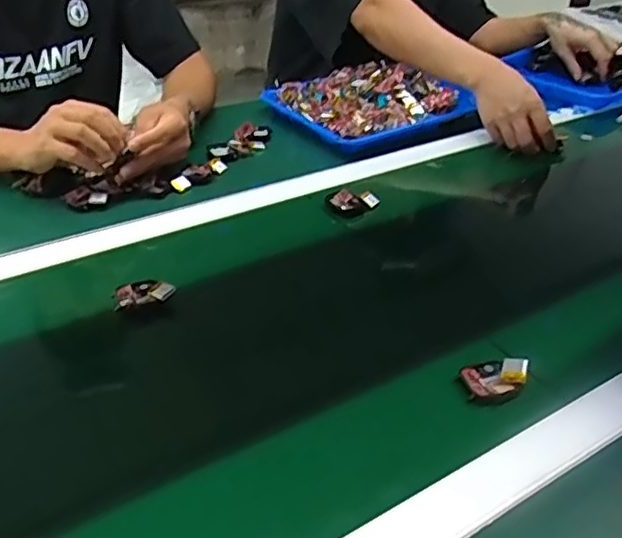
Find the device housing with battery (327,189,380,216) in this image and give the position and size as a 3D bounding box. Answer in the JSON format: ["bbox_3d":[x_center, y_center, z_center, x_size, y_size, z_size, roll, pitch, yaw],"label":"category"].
[{"bbox_3d":[0.051,-0.081,0.756,0.060,0.021,0.029,-15,38,-21],"label":"device housing with battery"}]

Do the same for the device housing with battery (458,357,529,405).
[{"bbox_3d":[0.150,0.090,0.511,0.052,0.018,0.044,9,36,11],"label":"device housing with battery"}]

